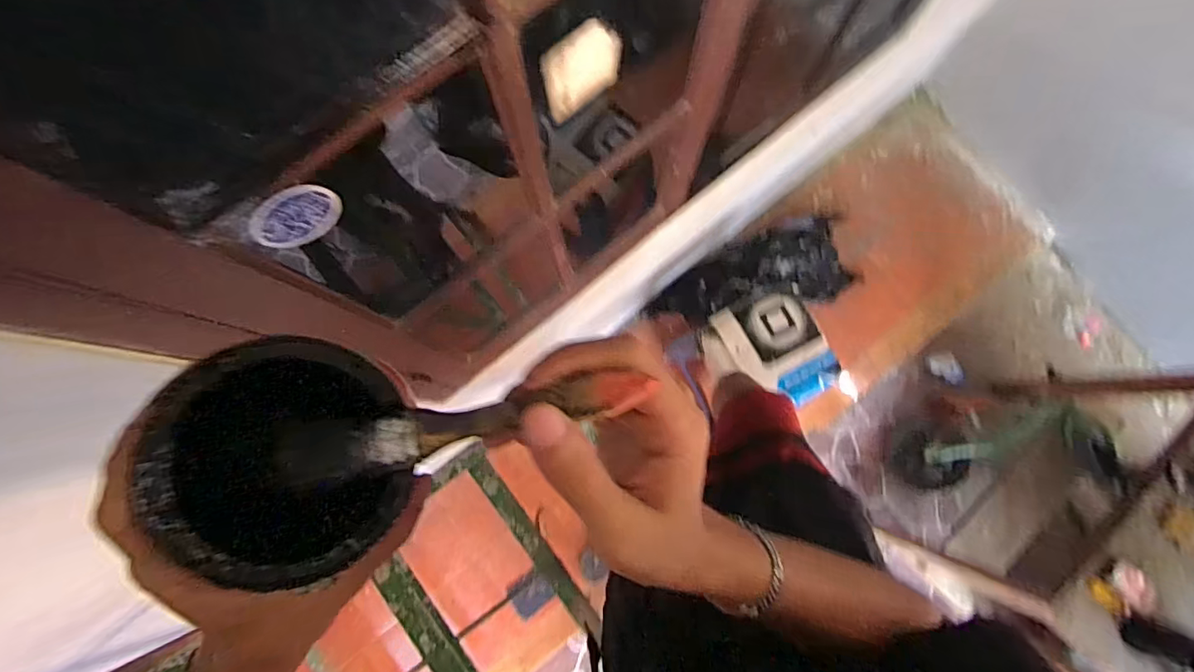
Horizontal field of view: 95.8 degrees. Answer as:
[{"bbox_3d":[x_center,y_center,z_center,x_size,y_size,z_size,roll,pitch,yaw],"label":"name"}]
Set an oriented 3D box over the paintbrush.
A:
[{"bbox_3d":[-0.037,0.031,0.208,0.113,0.006,0.017,-14,87,9],"label":"paintbrush"}]

